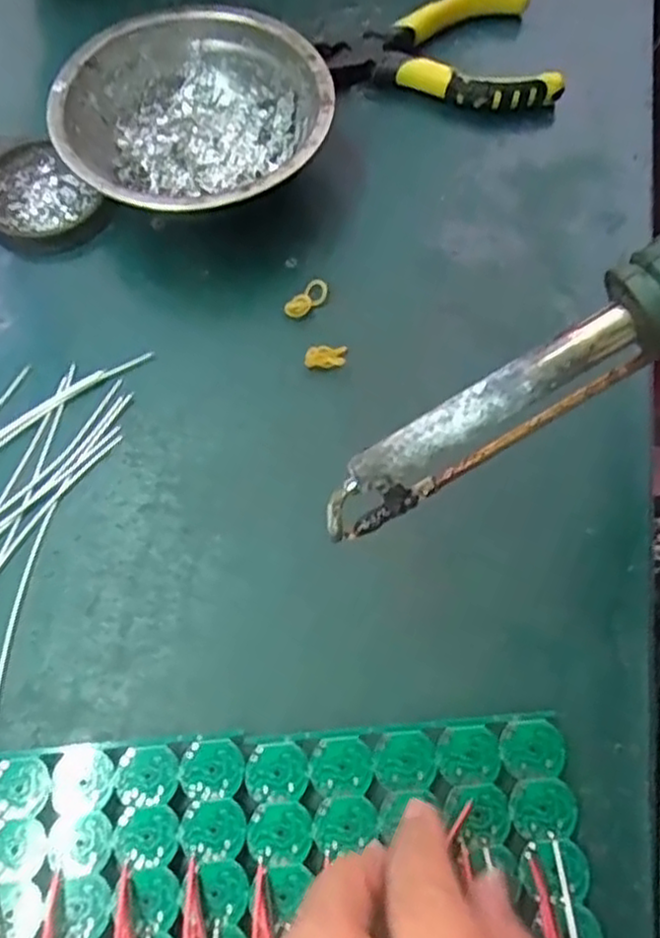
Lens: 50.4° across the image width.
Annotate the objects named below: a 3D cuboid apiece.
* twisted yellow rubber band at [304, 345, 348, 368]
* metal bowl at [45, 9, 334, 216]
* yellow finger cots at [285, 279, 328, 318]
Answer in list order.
[{"bbox_3d":[-0.002,-0.050,0.311,0.018,0.007,0.010,-3,66,3],"label":"twisted yellow rubber band"},{"bbox_3d":[-0.063,-0.161,0.338,0.123,0.042,0.116,-1,66,3],"label":"metal bowl"},{"bbox_3d":[-0.010,-0.078,0.325,0.011,0.005,0.023,34,73,17],"label":"yellow finger cots"}]

